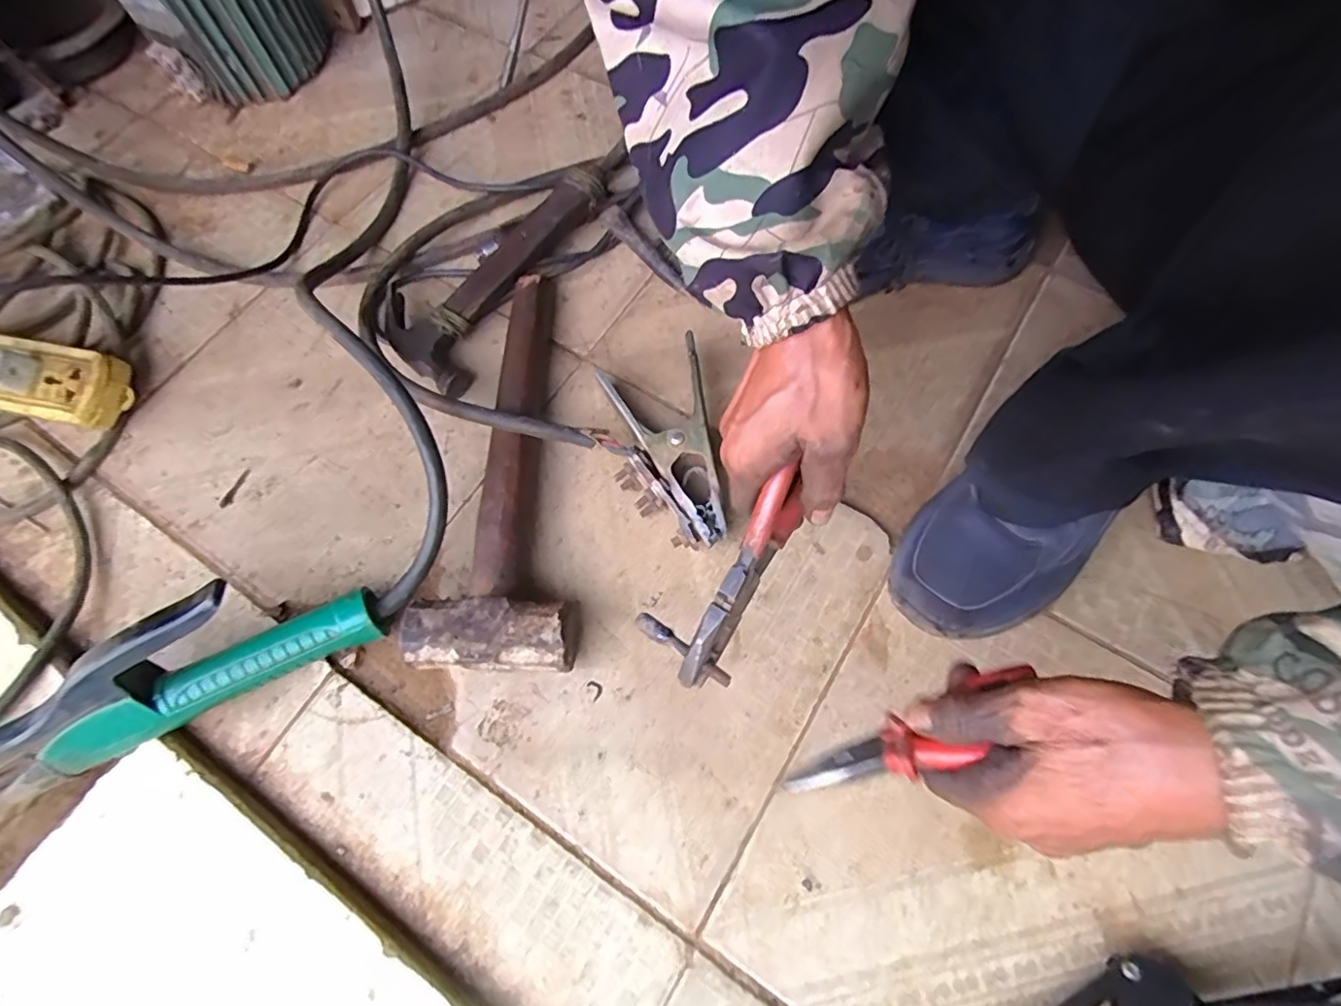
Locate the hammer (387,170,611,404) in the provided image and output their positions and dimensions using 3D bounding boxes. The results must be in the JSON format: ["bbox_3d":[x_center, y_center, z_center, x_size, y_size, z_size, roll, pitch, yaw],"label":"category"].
[{"bbox_3d":[-0.159,-0.211,0.513,0.100,0.045,0.238,29,72,13],"label":"hammer"}]

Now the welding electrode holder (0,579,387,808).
[{"bbox_3d":[-0.324,0.112,0.377,0.249,0.071,0.055,-26,69,-8],"label":"welding electrode holder"}]

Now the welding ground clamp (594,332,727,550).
[{"bbox_3d":[-0.006,-0.043,0.447,0.078,0.038,0.166,-9,68,-1],"label":"welding ground clamp"}]

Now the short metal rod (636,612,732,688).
[{"bbox_3d":[0.006,0.086,0.347,0.067,0.012,0.011,35,73,15],"label":"short metal rod"}]

